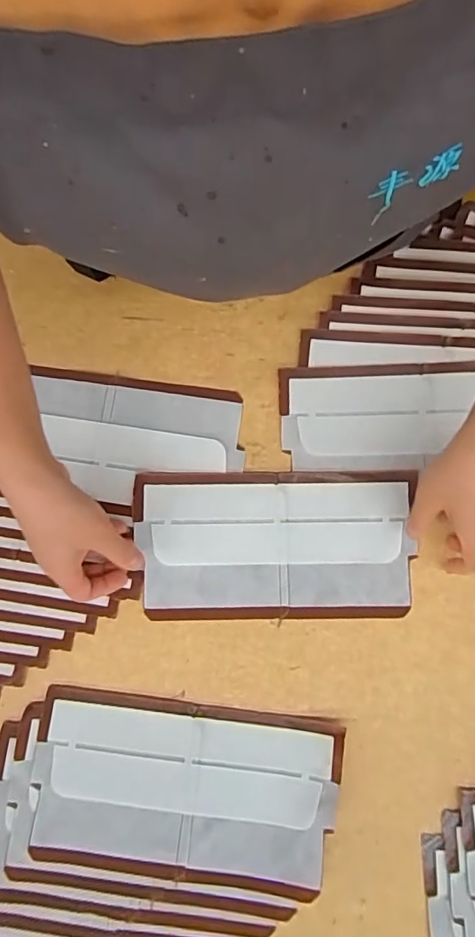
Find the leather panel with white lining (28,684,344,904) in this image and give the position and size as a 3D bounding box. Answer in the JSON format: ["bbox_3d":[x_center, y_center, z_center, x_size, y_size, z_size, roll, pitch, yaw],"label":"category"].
[{"bbox_3d":[-0.045,0.260,0.418,0.240,0.019,0.124,7,80,2],"label":"leather panel with white lining"}]

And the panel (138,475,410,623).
[{"bbox_3d":[0.031,0.066,0.453,0.235,0.009,0.126,0,83,0],"label":"panel"}]

